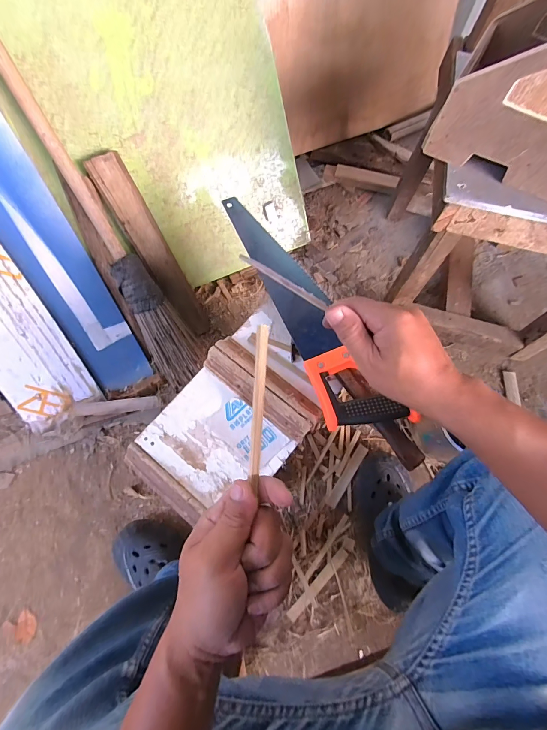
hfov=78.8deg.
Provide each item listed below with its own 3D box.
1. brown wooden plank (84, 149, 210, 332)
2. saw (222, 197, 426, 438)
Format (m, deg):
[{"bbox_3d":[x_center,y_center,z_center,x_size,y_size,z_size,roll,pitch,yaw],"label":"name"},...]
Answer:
[{"bbox_3d":[-0.242,-0.230,0.705,0.066,0.390,0.048,-32,34,-9],"label":"brown wooden plank"},{"bbox_3d":[0.031,-0.082,0.481,0.102,0.028,0.420,-31,76,-9],"label":"saw"}]

